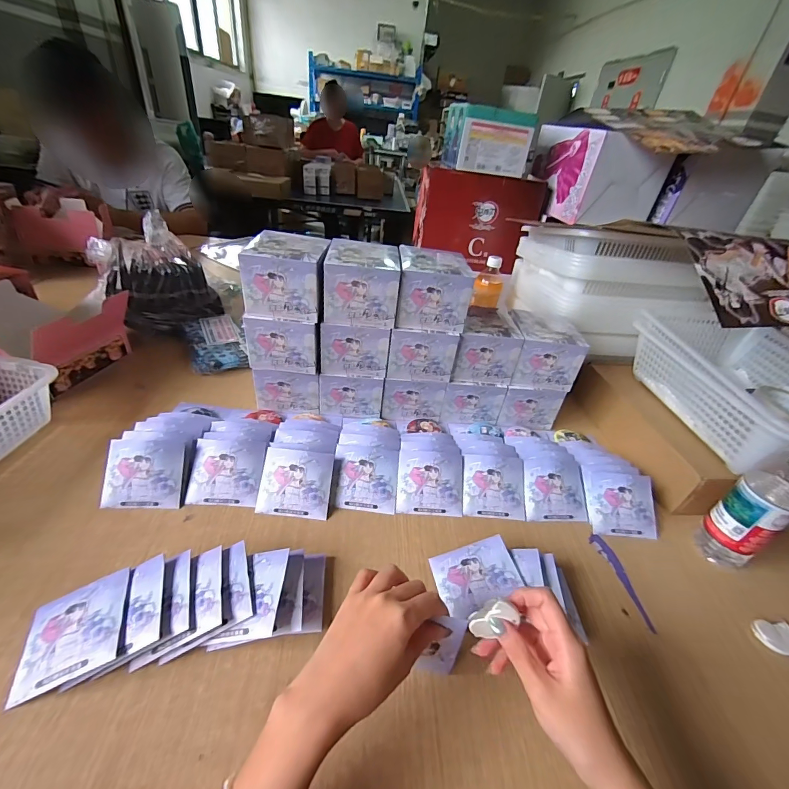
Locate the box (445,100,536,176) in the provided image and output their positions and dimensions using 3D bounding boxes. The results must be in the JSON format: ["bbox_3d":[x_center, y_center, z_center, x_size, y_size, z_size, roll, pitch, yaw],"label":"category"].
[{"bbox_3d":[0.213,-0.585,0.881,0.183,0.118,0.121,6,36,-2],"label":"box"}]

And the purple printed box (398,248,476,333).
[{"bbox_3d":[0.057,-0.164,0.613,0.104,0.110,0.114,5,36,-5],"label":"purple printed box"}]

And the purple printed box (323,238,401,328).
[{"bbox_3d":[-0.050,-0.173,0.592,0.105,0.092,0.110,4,36,-5],"label":"purple printed box"}]

